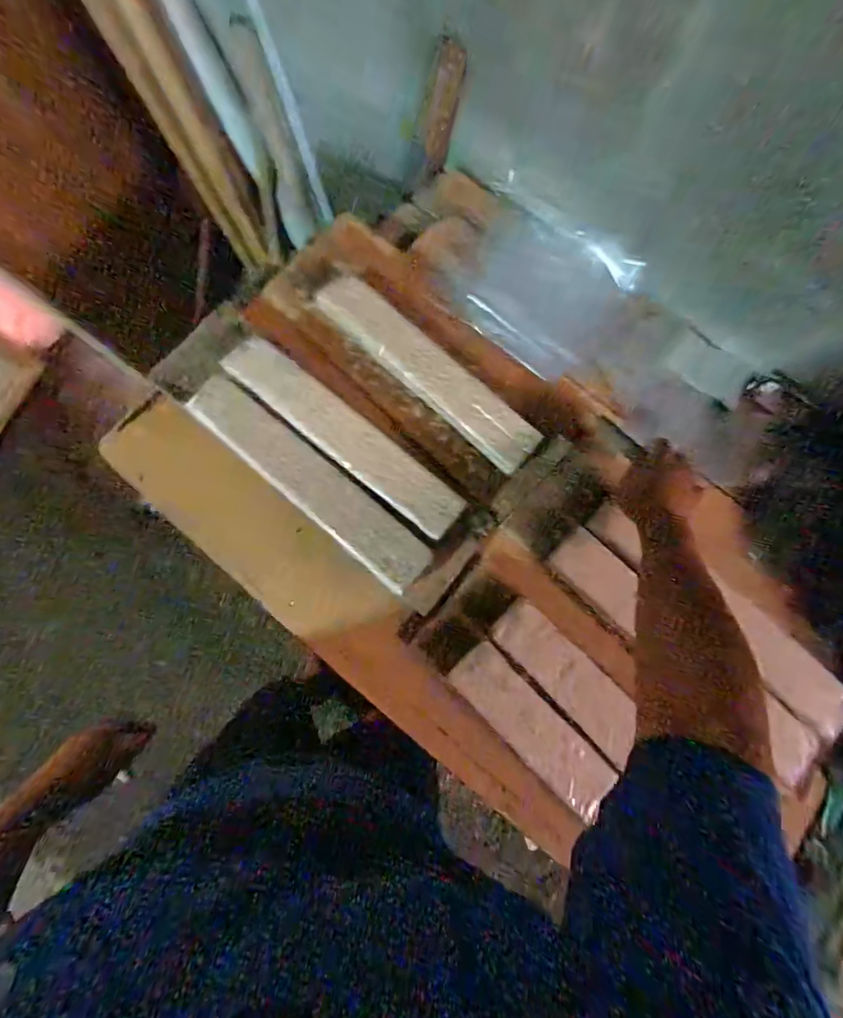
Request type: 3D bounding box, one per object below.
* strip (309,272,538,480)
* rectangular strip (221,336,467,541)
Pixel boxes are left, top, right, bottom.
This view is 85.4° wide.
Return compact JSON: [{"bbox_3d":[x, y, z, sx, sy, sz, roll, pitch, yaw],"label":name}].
[{"bbox_3d":[0.007,-0.198,0.642,0.369,0.034,0.068,43,82,9],"label":"strip"},{"bbox_3d":[-0.107,-0.104,0.600,0.378,0.029,0.067,39,82,9],"label":"rectangular strip"}]

